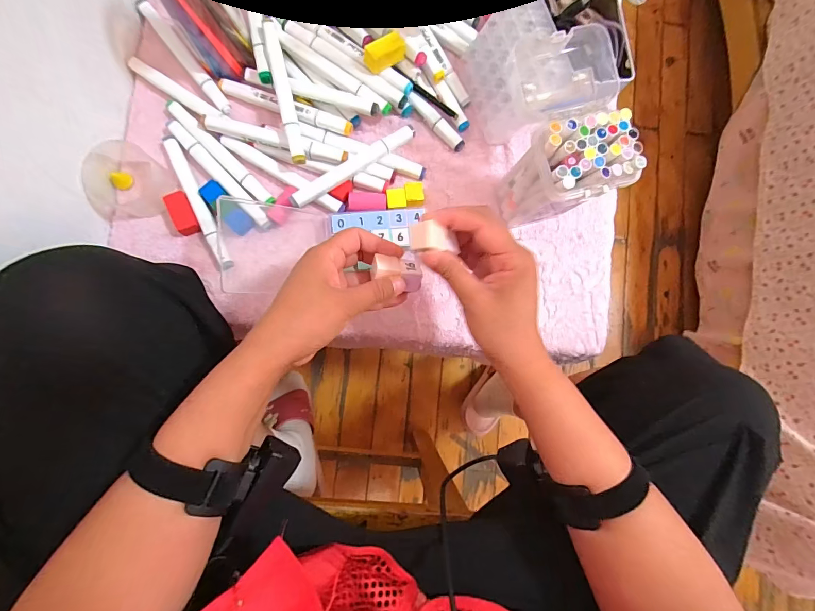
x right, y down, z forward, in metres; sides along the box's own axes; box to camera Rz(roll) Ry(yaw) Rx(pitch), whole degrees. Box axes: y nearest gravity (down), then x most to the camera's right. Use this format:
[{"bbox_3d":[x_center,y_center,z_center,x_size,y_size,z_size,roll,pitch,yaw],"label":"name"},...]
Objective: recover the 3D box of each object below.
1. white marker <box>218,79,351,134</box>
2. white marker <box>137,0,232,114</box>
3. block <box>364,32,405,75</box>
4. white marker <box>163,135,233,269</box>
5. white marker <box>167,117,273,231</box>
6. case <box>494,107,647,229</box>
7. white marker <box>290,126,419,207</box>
[{"bbox_3d":[-0.131,-0.214,0.407,0.149,0.018,0.018,20,96,2],"label":"white marker"},{"bbox_3d":[-0.244,-0.273,0.416,0.015,0.010,0.147,-39,89,-7],"label":"white marker"},{"bbox_3d":[-0.022,-0.266,0.400,0.048,0.025,0.017,-33,89,-6],"label":"block"},{"bbox_3d":[-0.222,-0.110,0.404,0.014,0.010,0.150,-24,88,-6],"label":"white marker"},{"bbox_3d":[-0.200,-0.140,0.400,0.017,0.011,0.150,-44,90,-7],"label":"white marker"},{"bbox_3d":[0.142,-0.121,0.365,0.081,0.125,0.069,-22,87,-6],"label":"case"},{"bbox_3d":[-0.057,-0.149,0.405,0.150,0.023,0.019,-36,89,-7],"label":"white marker"}]

